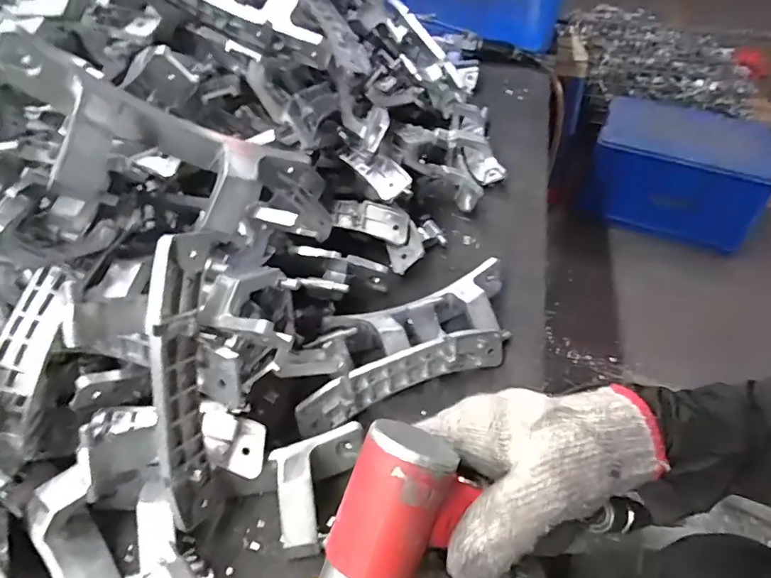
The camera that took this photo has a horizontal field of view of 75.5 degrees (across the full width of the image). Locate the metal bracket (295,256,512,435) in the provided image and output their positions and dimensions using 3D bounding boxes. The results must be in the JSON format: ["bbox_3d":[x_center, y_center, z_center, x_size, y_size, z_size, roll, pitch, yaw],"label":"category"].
[{"bbox_3d":[0.020,0.039,0.361,0.188,0.036,0.068,-19,49,-20],"label":"metal bracket"}]

